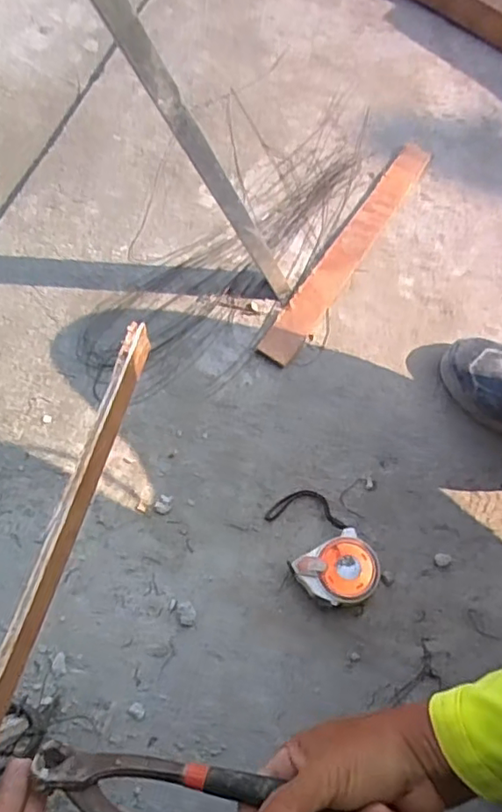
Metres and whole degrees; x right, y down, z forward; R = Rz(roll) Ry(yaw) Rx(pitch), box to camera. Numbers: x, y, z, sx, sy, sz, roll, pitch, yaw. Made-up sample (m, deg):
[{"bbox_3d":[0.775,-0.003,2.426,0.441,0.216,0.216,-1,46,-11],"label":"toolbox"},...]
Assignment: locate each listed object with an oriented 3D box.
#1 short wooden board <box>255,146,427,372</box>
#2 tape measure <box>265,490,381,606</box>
[{"bbox_3d":[0.125,-0.199,0.739,0.039,0.013,0.372,31,69,12],"label":"short wooden board"},{"bbox_3d":[0.069,0.140,0.589,0.073,0.034,0.122,-30,73,-15],"label":"tape measure"}]

